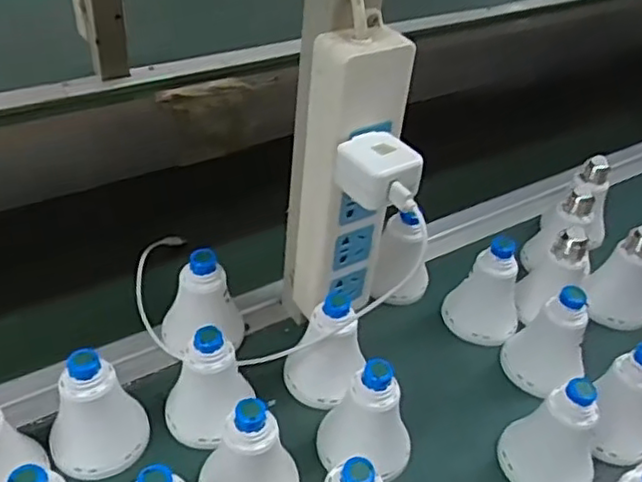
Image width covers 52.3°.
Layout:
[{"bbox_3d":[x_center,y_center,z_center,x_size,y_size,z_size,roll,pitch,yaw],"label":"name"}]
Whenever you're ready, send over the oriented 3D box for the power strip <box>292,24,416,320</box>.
[{"bbox_3d":[0.020,-0.038,0.446,0.058,0.204,0.034,-14,44,-23],"label":"power strip"}]

